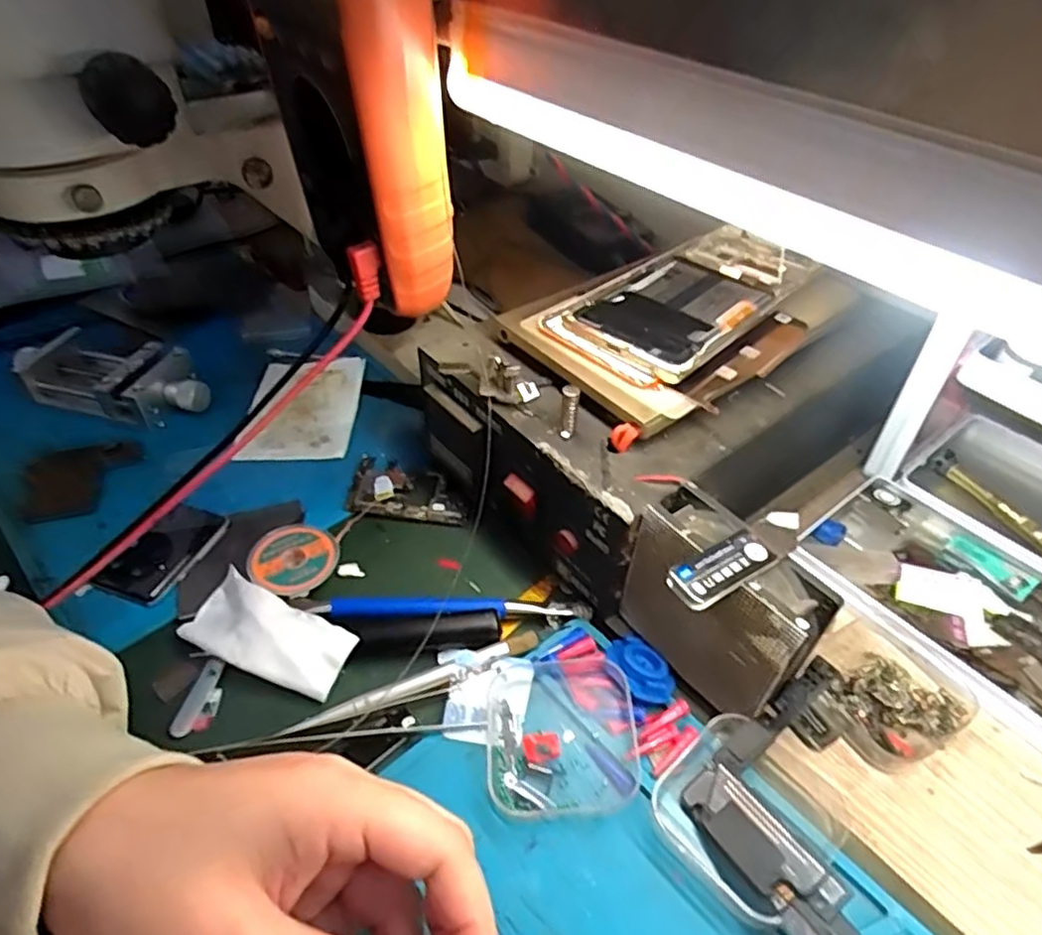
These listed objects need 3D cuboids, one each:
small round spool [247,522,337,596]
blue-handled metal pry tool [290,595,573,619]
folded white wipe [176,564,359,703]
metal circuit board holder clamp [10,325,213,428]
[{"bbox_3d":[-0.121,0.050,0.359,0.042,0.017,0.040,0,43,0],"label":"small round spool"},{"bbox_3d":[-0.047,0.071,0.342,0.139,0.011,0.012,4,43,4],"label":"blue-handled metal pry tool"},{"bbox_3d":[-0.125,0.082,0.326,0.087,0.015,0.038,22,47,21],"label":"folded white wipe"},{"bbox_3d":[-0.279,-0.065,0.460,0.141,0.024,0.055,14,44,14],"label":"metal circuit board holder clamp"}]

